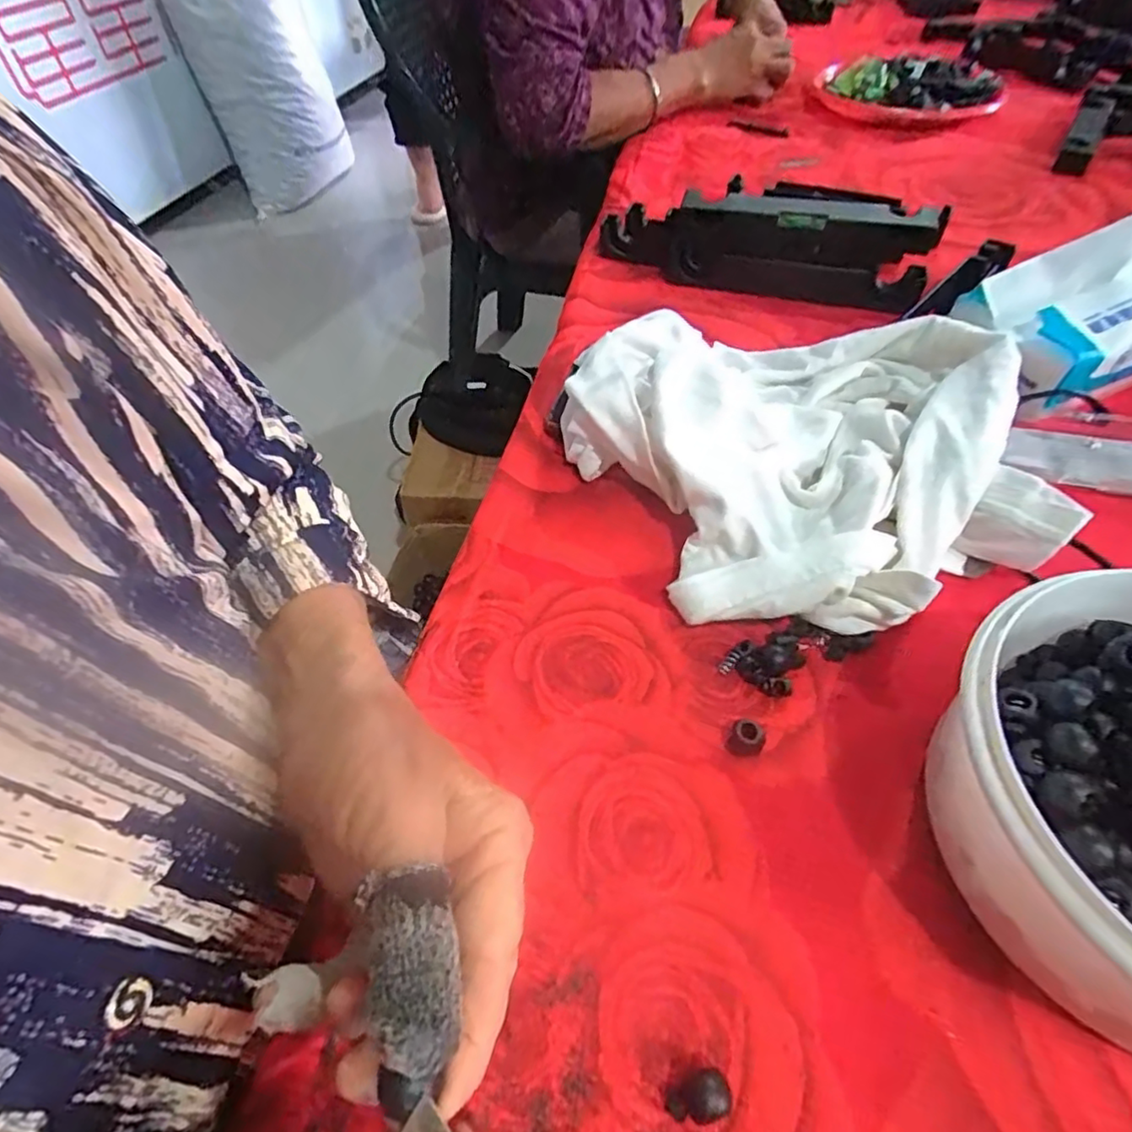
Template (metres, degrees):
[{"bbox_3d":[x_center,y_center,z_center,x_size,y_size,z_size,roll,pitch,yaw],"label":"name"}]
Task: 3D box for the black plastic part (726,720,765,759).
[{"bbox_3d":[0.079,0.076,0.274,0.014,0.015,0.010,26,56,20],"label":"black plastic part"}]

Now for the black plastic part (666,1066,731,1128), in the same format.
[{"bbox_3d":[0.042,0.170,0.200,0.019,0.011,0.012,-19,53,-15],"label":"black plastic part"}]

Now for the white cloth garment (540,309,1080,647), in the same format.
[{"bbox_3d":[0.133,-0.071,0.360,0.229,0.063,0.229,0,51,0],"label":"white cloth garment"}]

